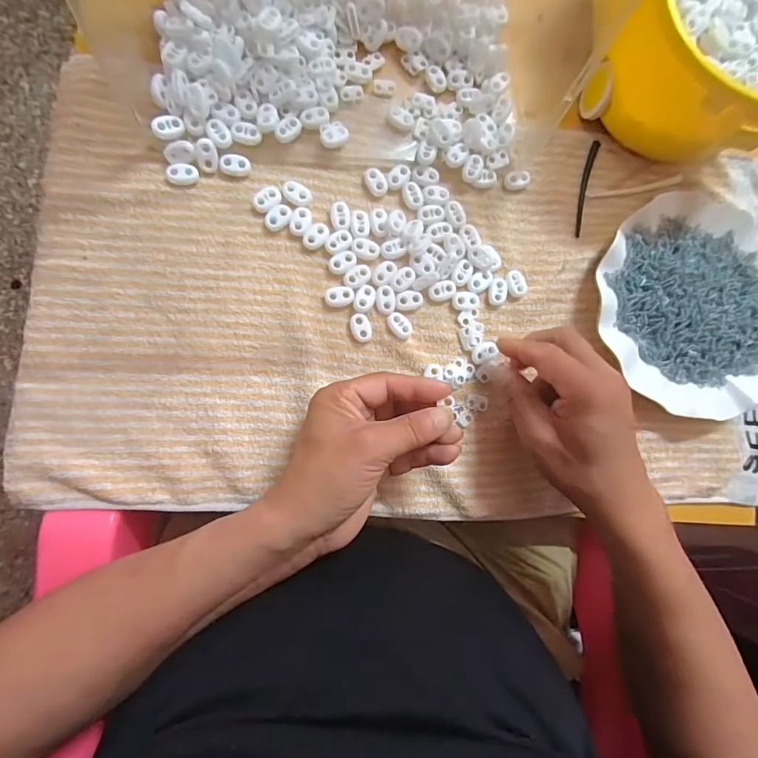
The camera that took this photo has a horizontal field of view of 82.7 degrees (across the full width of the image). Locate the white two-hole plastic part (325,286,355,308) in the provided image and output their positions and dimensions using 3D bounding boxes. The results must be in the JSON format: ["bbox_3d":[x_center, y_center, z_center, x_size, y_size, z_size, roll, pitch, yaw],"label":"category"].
[{"bbox_3d":[-0.030,-0.063,0.332,0.022,0.005,0.016,1,85,-8],"label":"white two-hole plastic part"}]

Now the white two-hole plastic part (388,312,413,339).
[{"bbox_3d":[0.016,-0.041,0.336,0.015,0.005,0.022,-33,91,-9],"label":"white two-hole plastic part"}]

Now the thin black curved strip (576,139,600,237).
[{"bbox_3d":[0.180,-0.167,0.373,0.010,0.004,0.088,15,84,-7],"label":"thin black curved strip"}]

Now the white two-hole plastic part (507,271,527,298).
[{"bbox_3d":[0.113,-0.078,0.355,0.016,0.005,0.022,-18,88,-9],"label":"white two-hole plastic part"}]

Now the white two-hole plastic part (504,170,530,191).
[{"bbox_3d":[0.115,-0.165,0.359,0.021,0.008,0.015,-18,88,-9],"label":"white two-hole plastic part"}]

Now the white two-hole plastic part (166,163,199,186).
[{"bbox_3d":[-0.145,-0.151,0.318,0.022,0.005,0.015,3,85,-8],"label":"white two-hole plastic part"}]

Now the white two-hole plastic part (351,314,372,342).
[{"bbox_3d":[-0.014,-0.039,0.333,0.016,0.005,0.022,-13,87,-9],"label":"white two-hole plastic part"}]

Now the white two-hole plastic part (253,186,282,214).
[{"bbox_3d":[-0.085,-0.136,0.326,0.022,0.004,0.015,-39,92,-9],"label":"white two-hole plastic part"}]

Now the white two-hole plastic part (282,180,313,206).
[{"bbox_3d":[-0.062,-0.142,0.330,0.023,0.004,0.016,27,82,-5],"label":"white two-hole plastic part"}]

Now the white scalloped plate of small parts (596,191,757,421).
[{"bbox_3d":[0.269,-0.062,0.367,0.179,0.022,0.170,1,85,-8],"label":"white scalloped plate of small parts"}]

